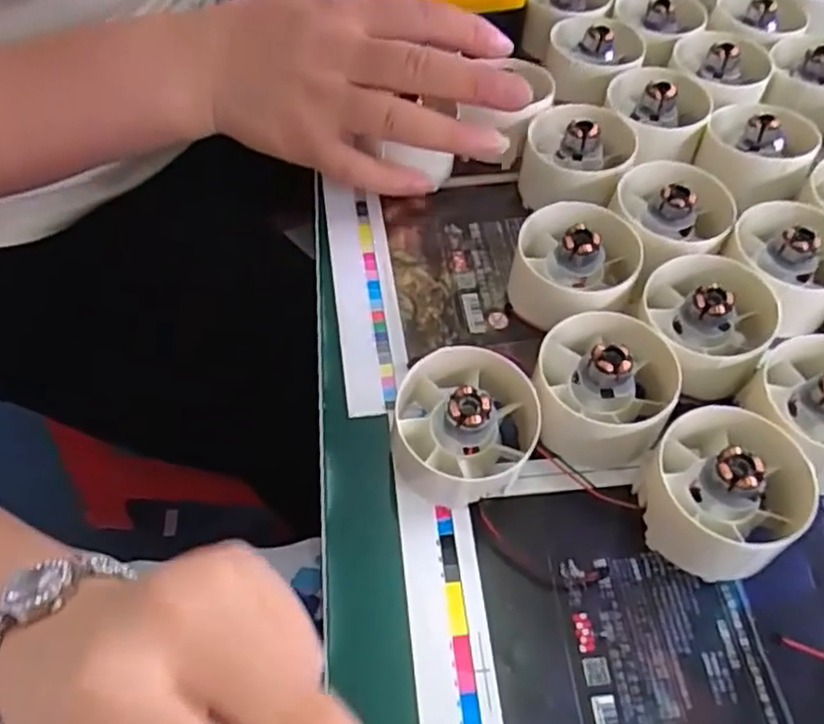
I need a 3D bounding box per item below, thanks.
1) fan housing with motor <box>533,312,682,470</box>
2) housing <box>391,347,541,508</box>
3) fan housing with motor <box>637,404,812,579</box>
[{"bbox_3d":[0.072,0.012,0.271,0.051,0.043,0.052,1,57,-2],"label":"fan housing with motor"},{"bbox_3d":[0.019,0.024,0.263,0.050,0.043,0.046,1,57,-2],"label":"housing"},{"bbox_3d":[0.110,0.046,0.249,0.051,0.042,0.051,1,57,-2],"label":"fan housing with motor"}]

